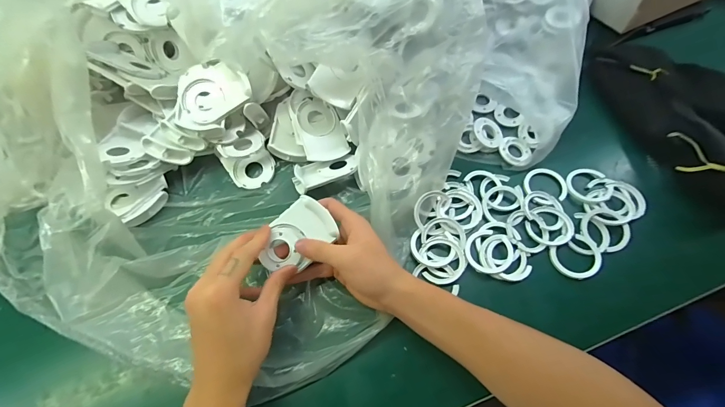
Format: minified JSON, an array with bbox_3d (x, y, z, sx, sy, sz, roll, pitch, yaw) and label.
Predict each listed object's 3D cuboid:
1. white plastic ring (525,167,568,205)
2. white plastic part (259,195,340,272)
[{"bbox_3d":[0.228,-0.021,0.425,0.050,0.009,0.050,-1,65,1],"label":"white plastic ring"},{"bbox_3d":[-0.069,0.034,0.344,0.078,0.026,0.054,-38,69,-15],"label":"white plastic part"}]

